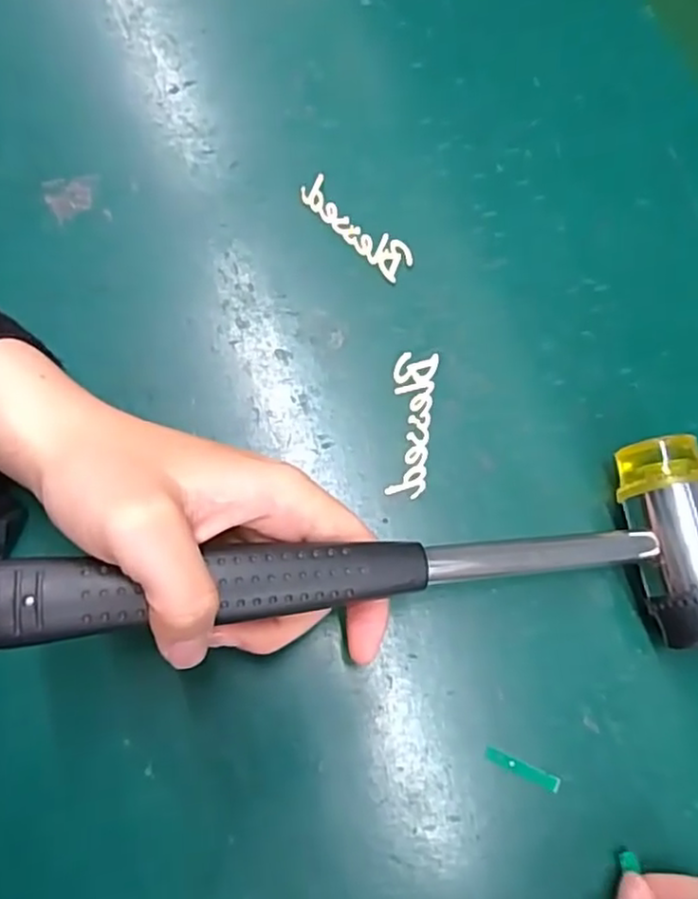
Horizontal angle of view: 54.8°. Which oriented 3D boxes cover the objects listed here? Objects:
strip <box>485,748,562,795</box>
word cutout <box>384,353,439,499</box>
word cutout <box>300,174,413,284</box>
[{"bbox_3d":[0.064,0.118,0.248,0.028,0.004,0.005,24,73,6],"label":"strip"},{"bbox_3d":[0.026,-0.012,0.289,0.018,0.004,0.064,8,72,1],"label":"word cutout"},{"bbox_3d":[0.003,-0.106,0.319,0.063,0.004,0.017,44,76,12],"label":"word cutout"}]

